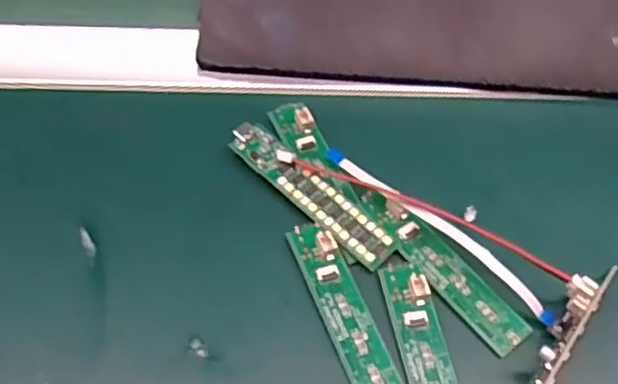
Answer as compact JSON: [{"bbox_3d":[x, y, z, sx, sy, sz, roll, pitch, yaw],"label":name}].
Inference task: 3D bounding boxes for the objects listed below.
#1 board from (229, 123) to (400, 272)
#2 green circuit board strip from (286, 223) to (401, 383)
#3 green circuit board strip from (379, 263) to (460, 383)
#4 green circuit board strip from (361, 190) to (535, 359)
[{"bbox_3d":[0.001,0.000,0.287,0.083,0.008,0.017,40,62,23],"label":"board"},{"bbox_3d":[0.014,0.046,0.258,0.018,0.007,0.082,-16,57,-14],"label":"green circuit board strip"},{"bbox_3d":[0.045,0.063,0.249,0.018,0.007,0.083,-8,55,-9],"label":"green circuit board strip"},{"bbox_3d":[0.053,0.029,0.274,0.018,0.005,0.082,-31,62,-23],"label":"green circuit board strip"}]

